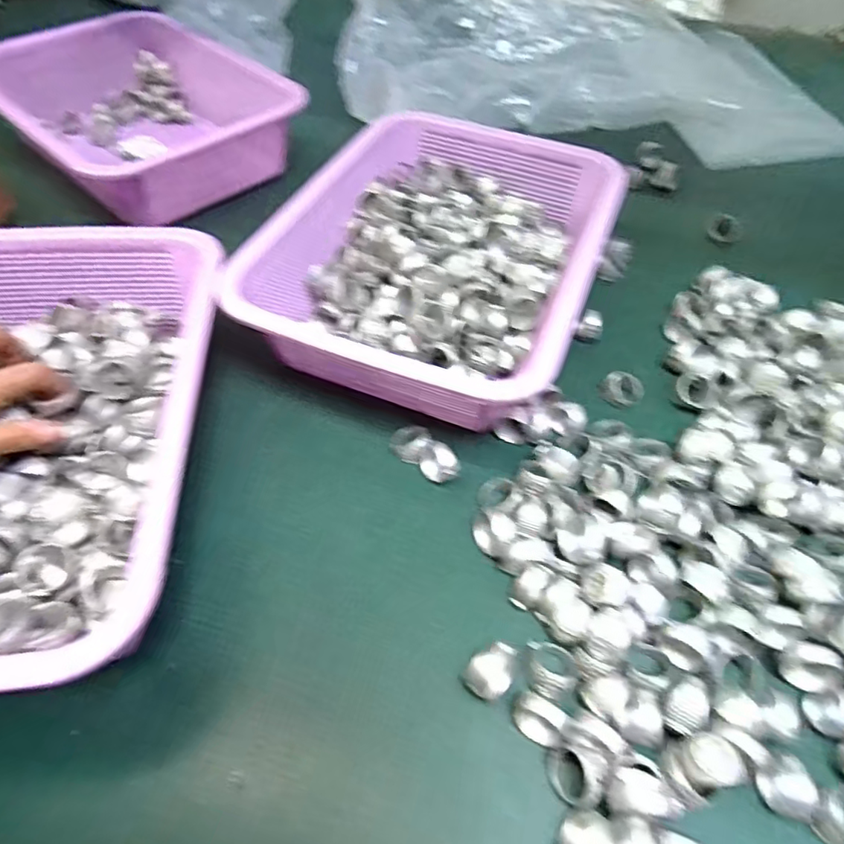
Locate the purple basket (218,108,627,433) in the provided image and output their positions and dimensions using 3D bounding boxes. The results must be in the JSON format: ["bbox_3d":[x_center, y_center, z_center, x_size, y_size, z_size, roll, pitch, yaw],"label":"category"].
[{"bbox_3d":[0.018,-0.136,0.452,0.223,0.071,0.296,20,56,10],"label":"purple basket"}]

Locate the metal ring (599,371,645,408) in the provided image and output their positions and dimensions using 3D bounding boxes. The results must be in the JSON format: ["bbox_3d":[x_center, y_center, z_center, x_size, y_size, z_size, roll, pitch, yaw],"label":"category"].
[{"bbox_3d":[0.145,-0.024,0.419,0.028,0.013,0.024,35,60,19],"label":"metal ring"}]

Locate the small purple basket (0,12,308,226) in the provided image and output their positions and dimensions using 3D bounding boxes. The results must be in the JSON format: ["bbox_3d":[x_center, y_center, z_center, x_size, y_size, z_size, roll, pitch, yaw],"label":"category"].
[{"bbox_3d":[-0.283,-0.302,0.578,0.215,0.086,0.282,-37,62,-25],"label":"small purple basket"}]

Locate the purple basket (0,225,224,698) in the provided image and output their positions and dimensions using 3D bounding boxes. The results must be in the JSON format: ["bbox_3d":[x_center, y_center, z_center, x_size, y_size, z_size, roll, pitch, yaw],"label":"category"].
[{"bbox_3d":[-0.238,-0.001,0.326,0.224,0.071,0.305,-2,55,-6],"label":"purple basket"}]

